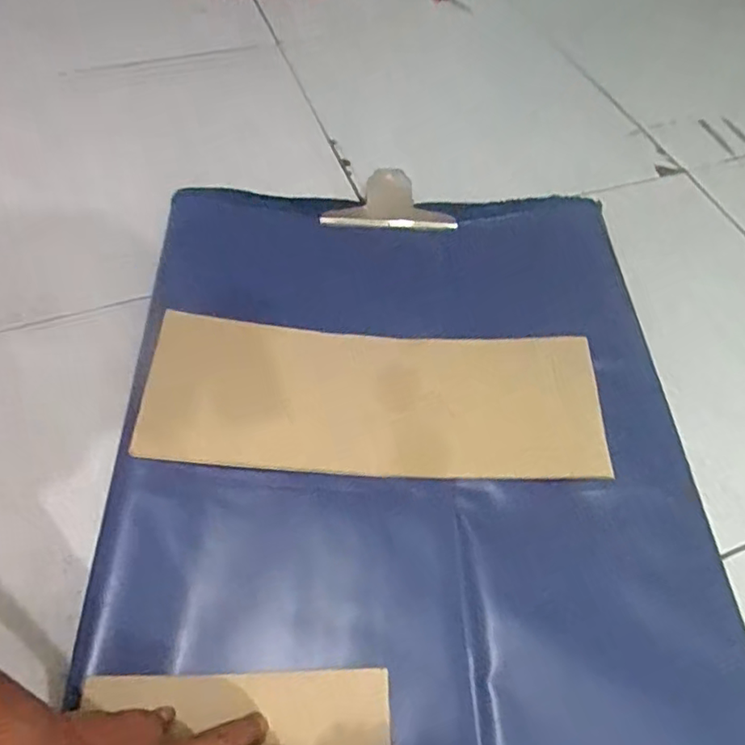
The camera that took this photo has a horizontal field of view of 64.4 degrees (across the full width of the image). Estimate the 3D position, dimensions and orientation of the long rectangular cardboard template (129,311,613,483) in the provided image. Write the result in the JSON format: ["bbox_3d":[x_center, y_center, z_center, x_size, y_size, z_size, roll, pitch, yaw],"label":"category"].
[{"bbox_3d":[0.002,0.022,0.494,0.362,0.030,0.130,3,67,-1],"label":"long rectangular cardboard template"}]

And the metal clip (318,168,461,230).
[{"bbox_3d":[0.017,-0.184,0.627,0.138,0.017,0.061,0,90,-8],"label":"metal clip"}]

